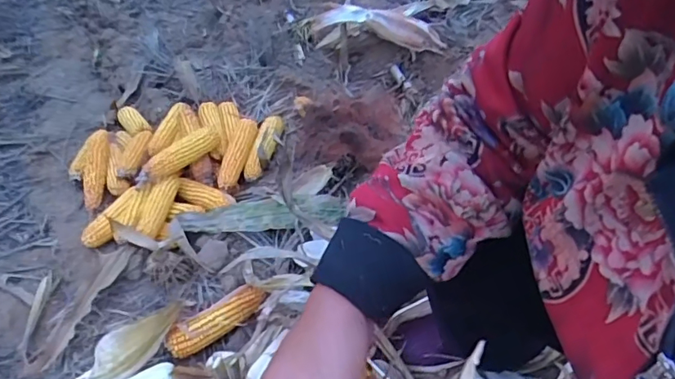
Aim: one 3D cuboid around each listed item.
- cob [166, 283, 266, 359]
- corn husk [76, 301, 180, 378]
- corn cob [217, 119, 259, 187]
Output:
[{"bbox_3d":[-0.208,0.227,0.871,0.178,0.059,0.058,-19,49,-13],"label":"cob"},{"bbox_3d":[-0.340,0.256,0.815,0.204,0.065,0.053,-41,53,-7],"label":"corn husk"},{"bbox_3d":[-0.225,-0.090,1.148,0.055,0.046,0.201,8,62,13],"label":"corn cob"}]

